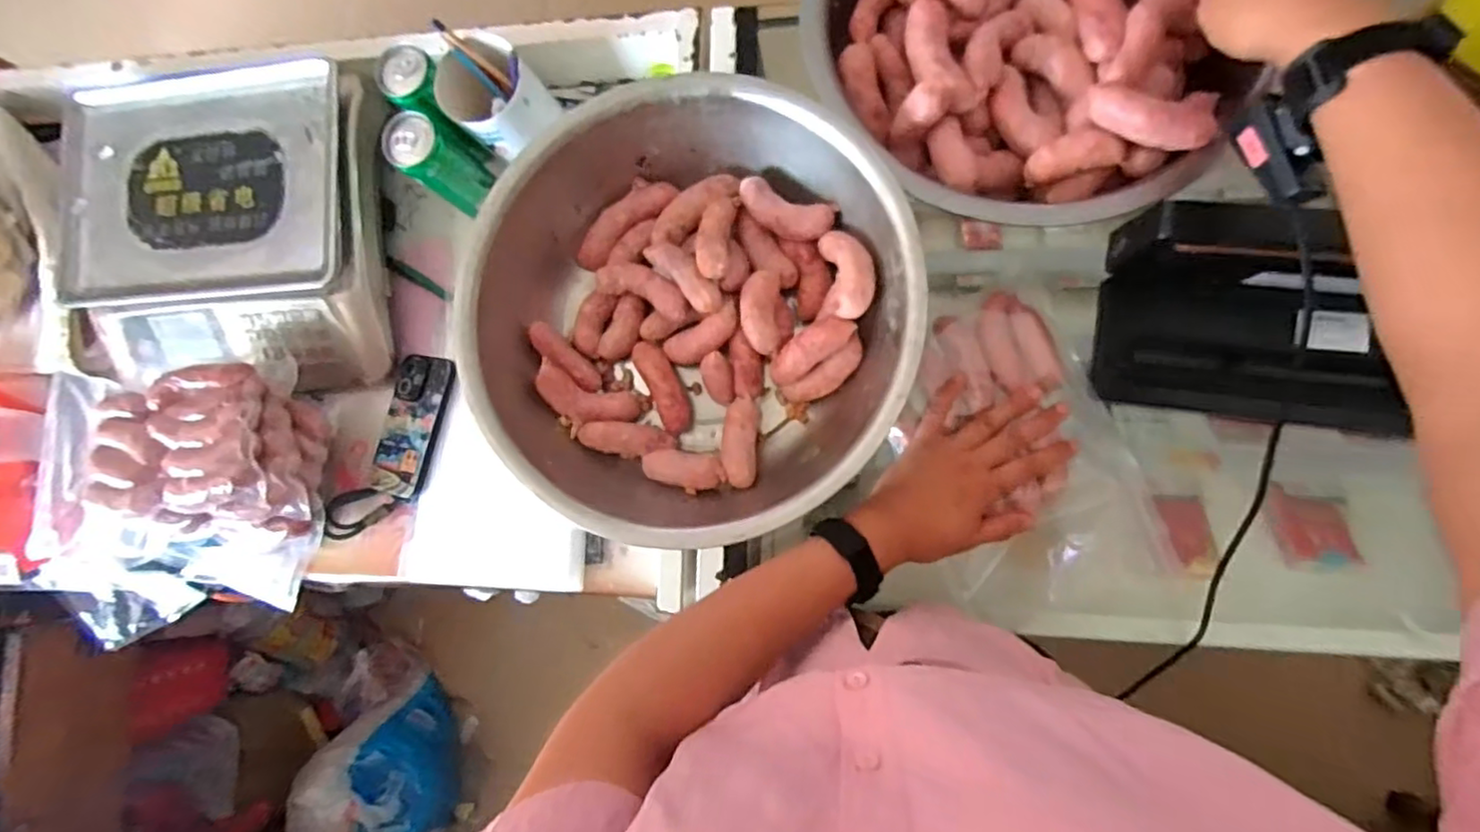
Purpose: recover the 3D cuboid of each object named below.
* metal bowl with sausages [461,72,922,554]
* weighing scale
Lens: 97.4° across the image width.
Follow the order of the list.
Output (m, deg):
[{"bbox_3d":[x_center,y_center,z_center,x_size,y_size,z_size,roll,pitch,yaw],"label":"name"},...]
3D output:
[{"bbox_3d":[-0.040,-0.081,0.561,0.356,0.102,0.352,-1,85,8],"label":"metal bowl with sausages"},{"bbox_3d":[-0.565,-0.215,0.722,0.328,0.089,0.349,-2,85,8],"label":"weighing scale"}]

